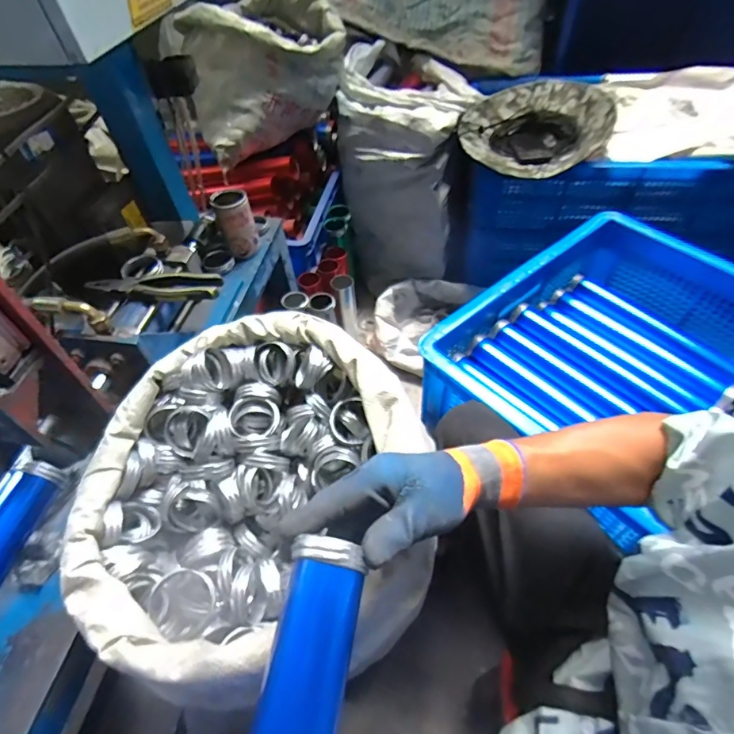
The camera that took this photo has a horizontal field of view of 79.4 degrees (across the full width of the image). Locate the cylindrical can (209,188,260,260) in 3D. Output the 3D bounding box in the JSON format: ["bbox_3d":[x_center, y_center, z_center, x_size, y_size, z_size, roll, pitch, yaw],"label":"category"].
[{"bbox_3d":[-0.238,-0.263,0.820,0.059,0.115,0.062,-2,51,2],"label":"cylindrical can"}]

